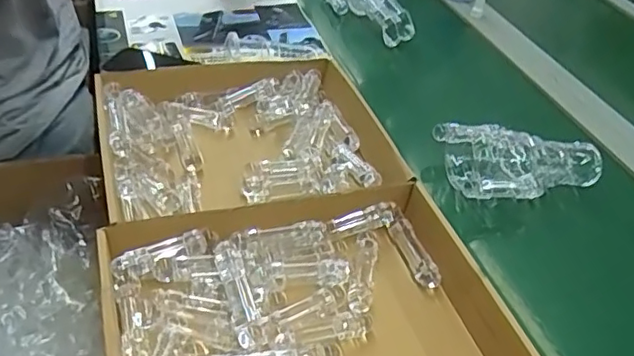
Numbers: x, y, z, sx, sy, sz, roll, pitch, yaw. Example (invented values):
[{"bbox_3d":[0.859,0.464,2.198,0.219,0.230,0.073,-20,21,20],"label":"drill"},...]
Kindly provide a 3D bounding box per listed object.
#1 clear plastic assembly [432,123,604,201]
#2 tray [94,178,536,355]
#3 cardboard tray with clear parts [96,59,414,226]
[{"bbox_3d":[0.248,-0.017,0.717,0.192,0.054,0.118,0,40,-9],"label":"clear plastic assembly"},{"bbox_3d":[0.004,0.128,0.493,0.327,0.053,0.265,-7,41,-17],"label":"tray"},{"bbox_3d":[-0.081,-0.041,0.689,0.302,0.062,0.265,-7,41,-17],"label":"cardboard tray with clear parts"}]

